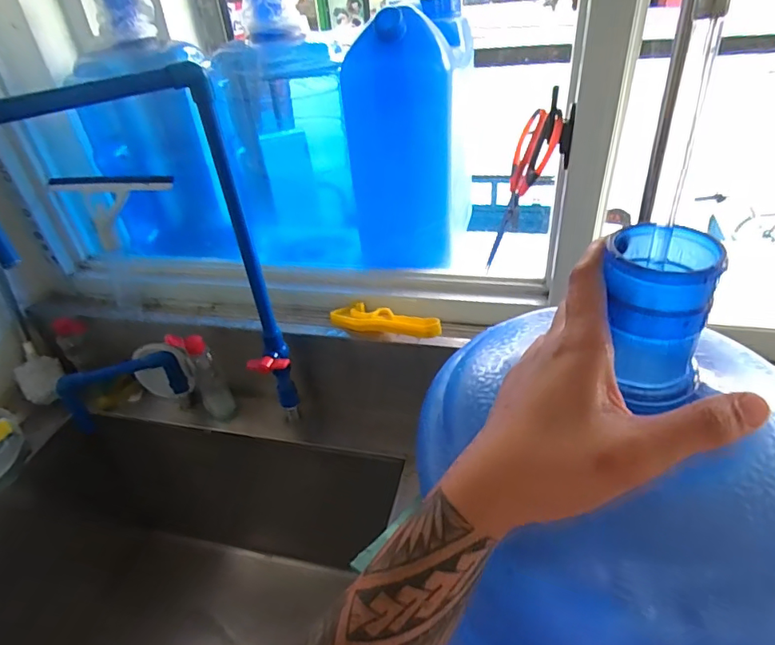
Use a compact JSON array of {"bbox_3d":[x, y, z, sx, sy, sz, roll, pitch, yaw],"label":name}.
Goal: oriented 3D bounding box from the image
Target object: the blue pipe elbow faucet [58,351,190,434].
[{"bbox_3d":[-0.428,0.105,0.815,0.188,0.092,0.064,-21,39,-19],"label":"blue pipe elbow faucet"}]

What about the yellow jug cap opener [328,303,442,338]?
[{"bbox_3d":[-0.003,-0.003,0.752,0.197,0.026,0.051,8,37,40],"label":"yellow jug cap opener"}]

